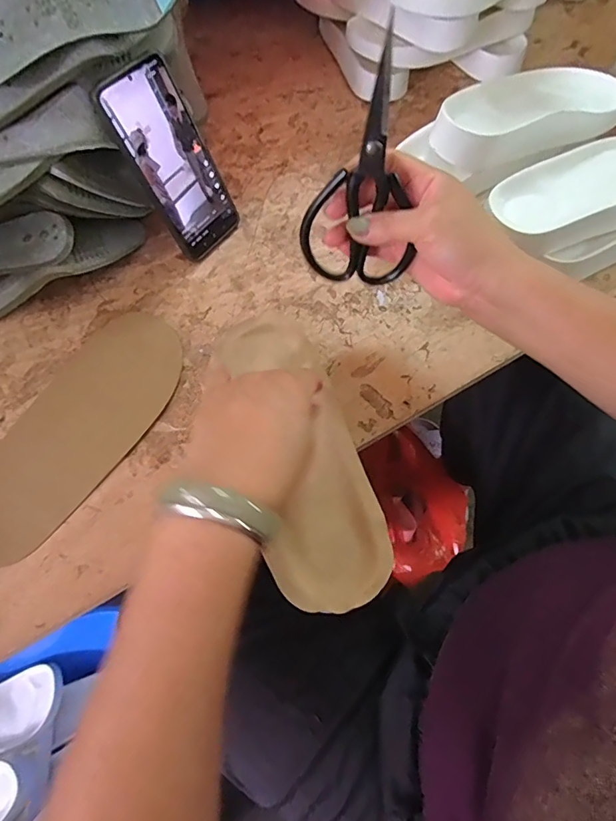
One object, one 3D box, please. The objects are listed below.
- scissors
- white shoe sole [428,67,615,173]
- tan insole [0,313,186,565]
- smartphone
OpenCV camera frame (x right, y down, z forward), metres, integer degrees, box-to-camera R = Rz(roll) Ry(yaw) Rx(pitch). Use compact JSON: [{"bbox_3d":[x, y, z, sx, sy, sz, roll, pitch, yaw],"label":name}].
[{"bbox_3d":[0.039,-0.161,0.325,0.077,0.166,0.022,20,54,10],"label":"scissors"},{"bbox_3d":[0.227,-0.307,0.465,0.241,0.044,0.104,-28,68,-12],"label":"white shoe sole"},{"bbox_3d":[-0.201,0.014,0.406,0.104,0.006,0.243,26,68,13],"label":"tan insole"},{"bbox_3d":[-0.124,-0.229,0.439,0.010,0.164,0.078,24,65,36],"label":"smartphone"}]

